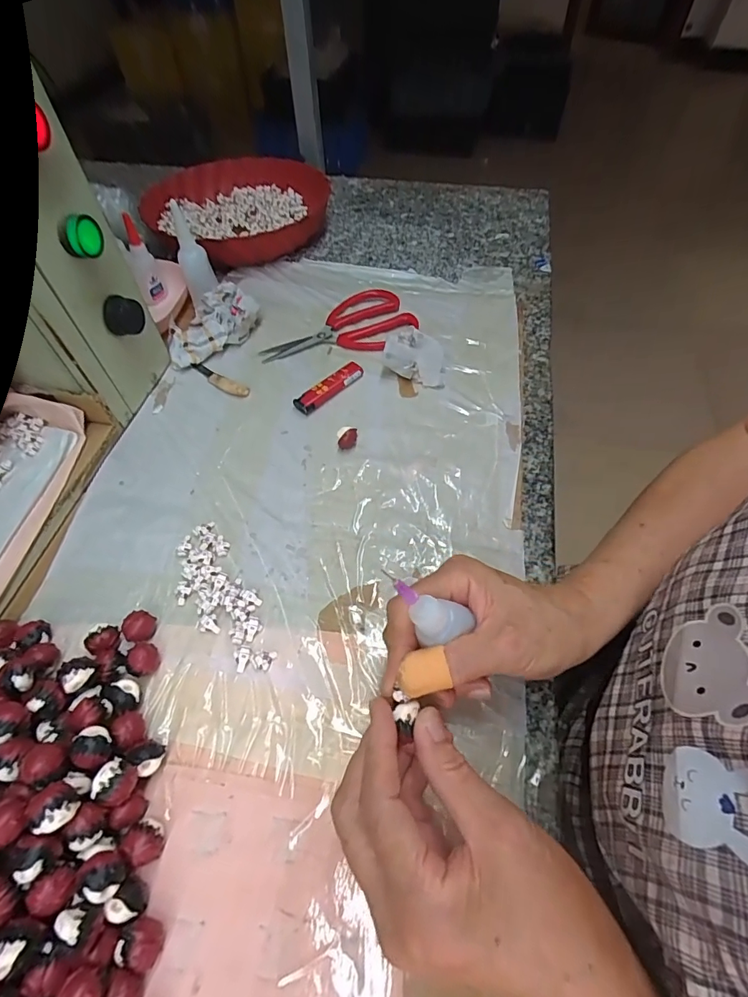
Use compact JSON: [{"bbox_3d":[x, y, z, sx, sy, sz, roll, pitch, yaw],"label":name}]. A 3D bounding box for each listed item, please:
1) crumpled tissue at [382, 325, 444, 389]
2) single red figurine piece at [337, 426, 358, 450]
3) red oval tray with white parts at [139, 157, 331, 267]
[{"bbox_3d":[0.038,-0.133,0.428,0.056,0.038,0.033,13,57,11],"label":"crumpled tissue"},{"bbox_3d":[-0.023,-0.054,0.393,0.018,0.016,0.014,-11,56,-5],"label":"single red figurine piece"},{"bbox_3d":[-0.172,-0.395,0.615,0.218,0.040,0.209,34,63,23],"label":"red oval tray with white parts"}]

